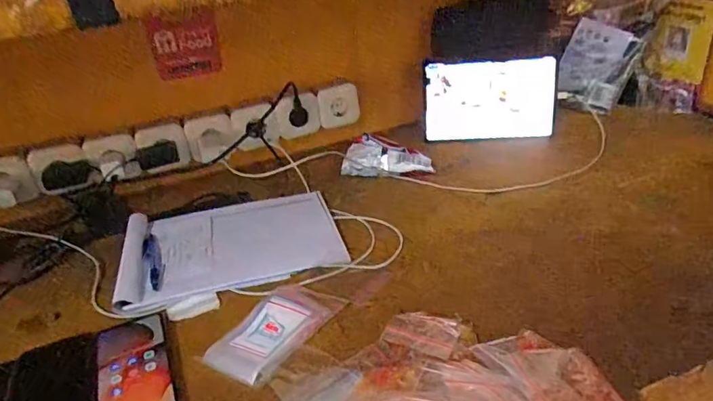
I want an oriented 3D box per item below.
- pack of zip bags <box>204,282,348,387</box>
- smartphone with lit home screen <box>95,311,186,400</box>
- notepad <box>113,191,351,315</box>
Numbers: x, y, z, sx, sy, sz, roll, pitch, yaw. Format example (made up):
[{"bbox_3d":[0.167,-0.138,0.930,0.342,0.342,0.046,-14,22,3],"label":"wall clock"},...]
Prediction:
[{"bbox_3d":[-0.089,0.144,0.569,0.079,0.014,0.150,15,35,31],"label":"pack of zip bags"},{"bbox_3d":[-0.231,0.181,0.528,0.080,0.008,0.166,-16,32,-20],"label":"smartphone with lit home screen"},{"bbox_3d":[-0.185,0.061,0.744,0.304,0.013,0.229,-13,31,-16],"label":"notepad"}]

